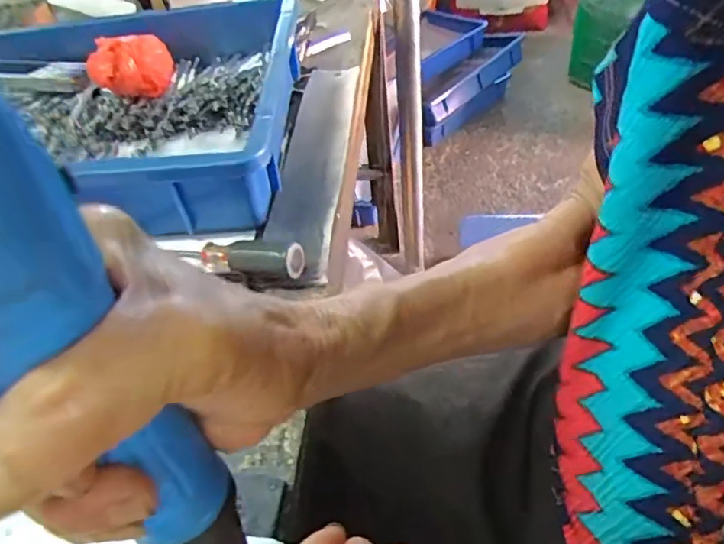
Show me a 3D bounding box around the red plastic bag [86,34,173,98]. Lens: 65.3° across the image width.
[{"bbox_3d":[-0.222,-0.201,0.547,0.059,0.049,0.079,-6,43,1],"label":"red plastic bag"}]

